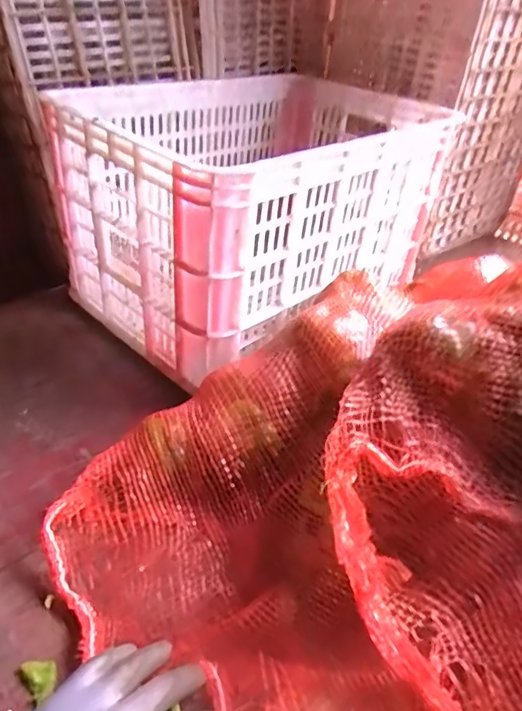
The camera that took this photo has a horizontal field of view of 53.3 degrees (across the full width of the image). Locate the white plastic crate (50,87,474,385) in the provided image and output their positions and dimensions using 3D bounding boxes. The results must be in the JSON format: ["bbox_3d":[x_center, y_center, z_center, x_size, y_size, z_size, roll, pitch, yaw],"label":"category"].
[{"bbox_3d":[0.000,-0.237,0.794,0.358,0.259,0.521,33,46,32],"label":"white plastic crate"}]

